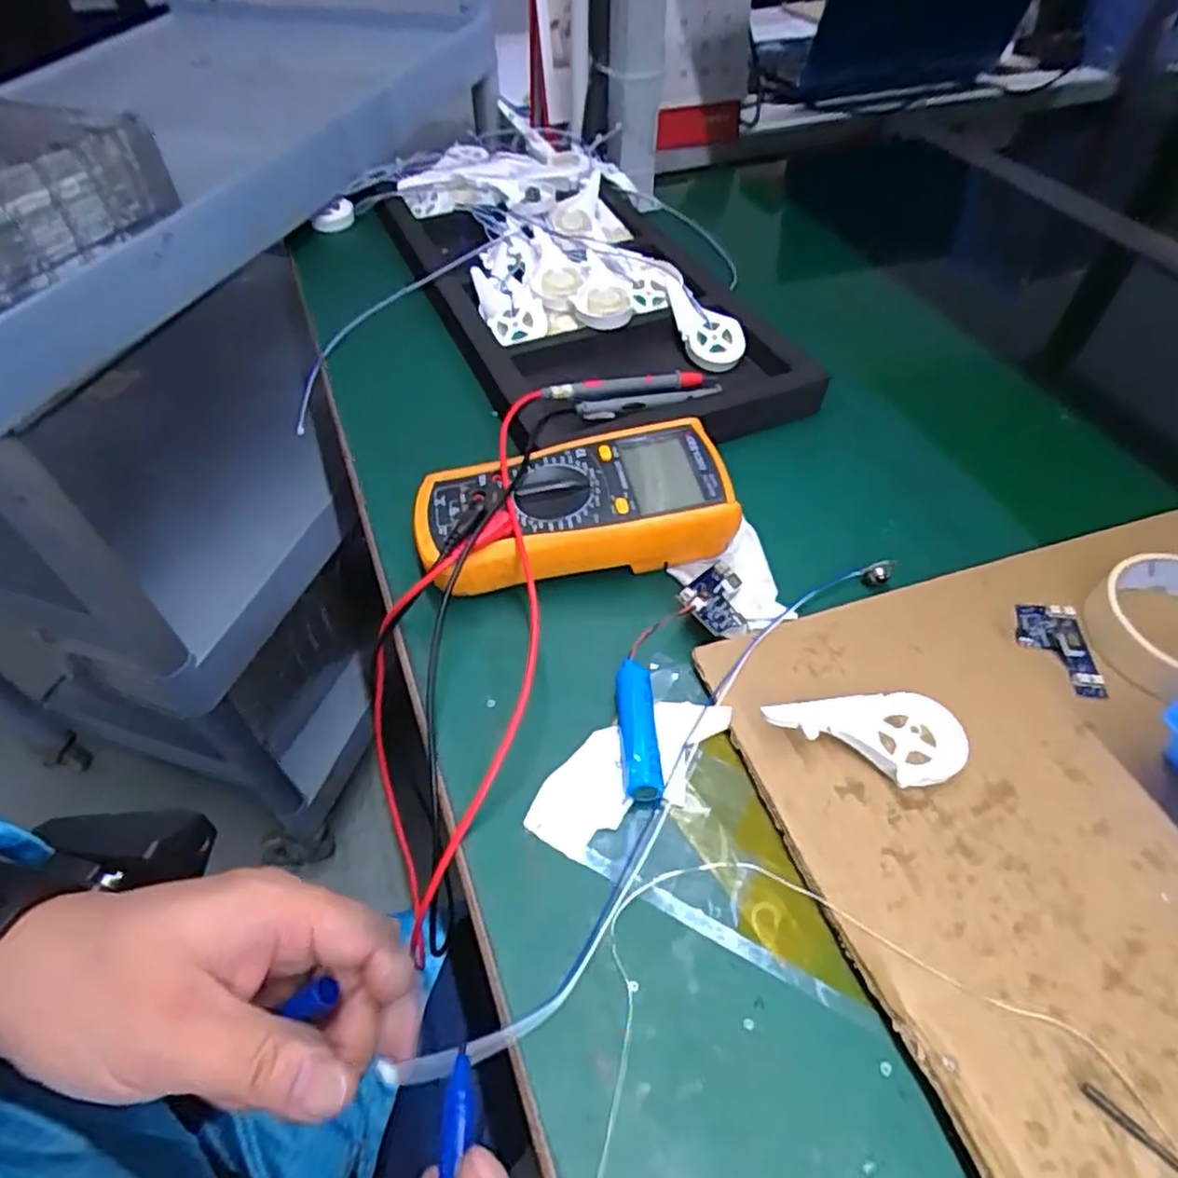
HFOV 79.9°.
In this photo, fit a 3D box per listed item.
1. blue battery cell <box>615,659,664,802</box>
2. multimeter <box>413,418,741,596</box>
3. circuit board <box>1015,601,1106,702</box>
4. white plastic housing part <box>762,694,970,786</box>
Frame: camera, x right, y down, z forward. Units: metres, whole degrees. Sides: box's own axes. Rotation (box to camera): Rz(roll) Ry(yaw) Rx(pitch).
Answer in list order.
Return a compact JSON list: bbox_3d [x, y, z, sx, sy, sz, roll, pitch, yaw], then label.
[{"bbox_3d":[0.024,0.070,0.346,0.018,0.018,0.069,-5,51,0],"label":"blue battery cell"},{"bbox_3d":[-0.010,-0.045,0.429,0.179,0.052,0.084,-12,51,-5],"label":"multimeter"},{"bbox_3d":[0.254,0.030,0.381,0.035,0.007,0.058,4,52,8],"label":"circuit board"},{"bbox_3d":[0.131,0.067,0.335,0.094,0.016,0.043,10,51,-4],"label":"white plastic housing part"}]

